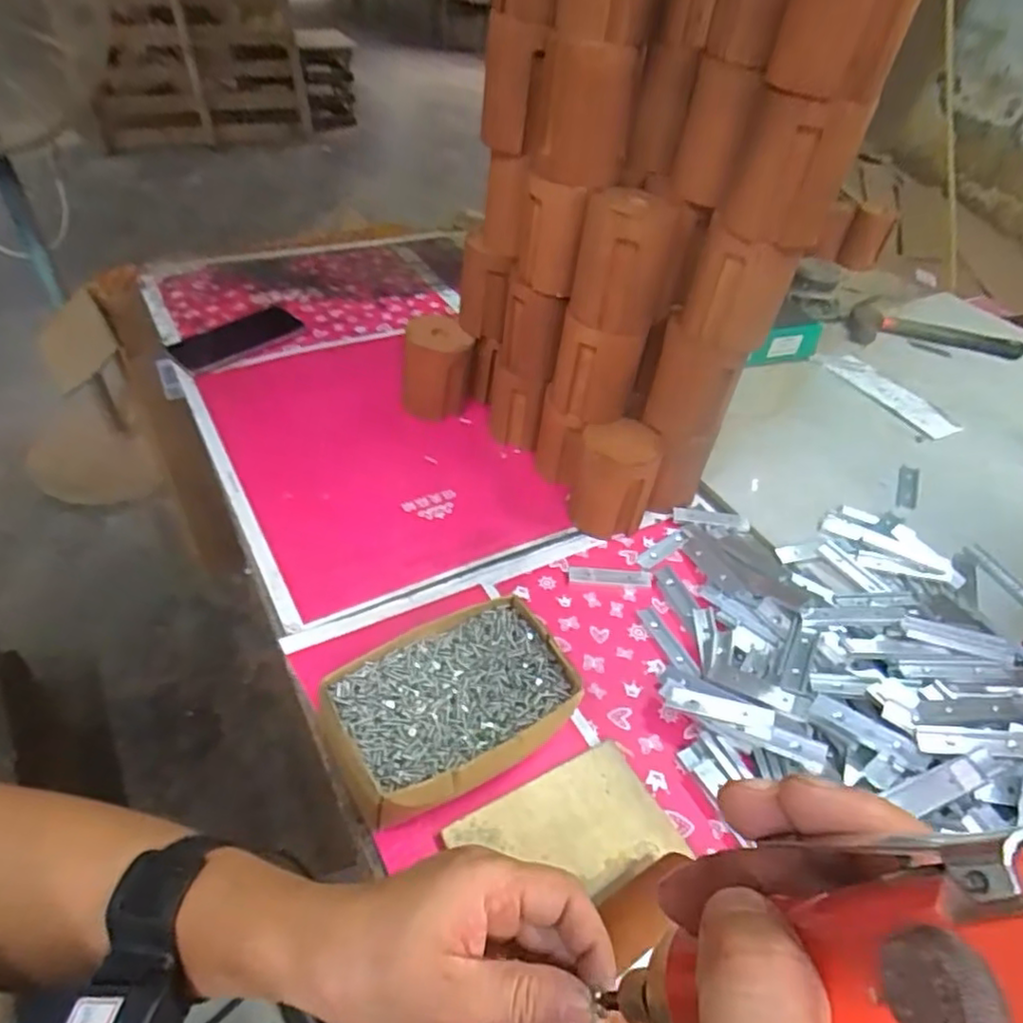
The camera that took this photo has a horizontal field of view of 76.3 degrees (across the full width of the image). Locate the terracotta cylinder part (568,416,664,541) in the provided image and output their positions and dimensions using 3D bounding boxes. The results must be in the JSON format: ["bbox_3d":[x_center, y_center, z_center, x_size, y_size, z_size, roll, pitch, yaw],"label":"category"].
[{"bbox_3d":[0.104,-0.031,0.668,0.080,0.102,0.074,10,44,7],"label":"terracotta cylinder part"}]

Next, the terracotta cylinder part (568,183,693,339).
[{"bbox_3d":[0.106,-0.228,0.588,0.082,0.104,0.090,22,46,16],"label":"terracotta cylinder part"}]

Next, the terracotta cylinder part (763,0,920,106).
[{"bbox_3d":[0.221,-0.330,0.423,0.080,0.103,0.067,15,45,9],"label":"terracotta cylinder part"}]

